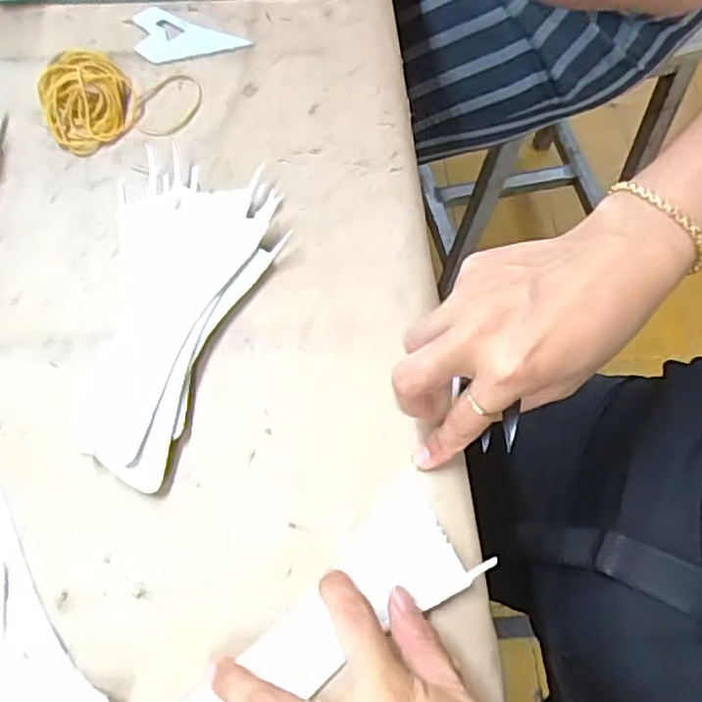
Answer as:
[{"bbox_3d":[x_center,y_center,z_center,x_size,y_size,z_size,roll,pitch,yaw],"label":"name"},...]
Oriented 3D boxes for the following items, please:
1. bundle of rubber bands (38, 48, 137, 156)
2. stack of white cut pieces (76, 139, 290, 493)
[{"bbox_3d":[-0.174,-0.167,0.435,0.058,0.020,0.071,-28,71,-13],"label":"bundle of rubber bands"},{"bbox_3d":[-0.096,-0.024,0.375,0.092,0.015,0.197,2,67,-1],"label":"stack of white cut pieces"}]

